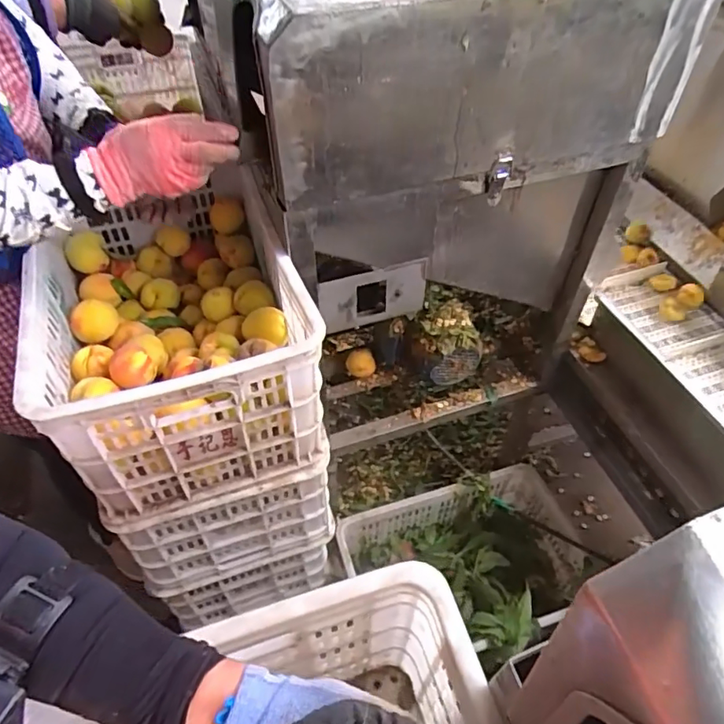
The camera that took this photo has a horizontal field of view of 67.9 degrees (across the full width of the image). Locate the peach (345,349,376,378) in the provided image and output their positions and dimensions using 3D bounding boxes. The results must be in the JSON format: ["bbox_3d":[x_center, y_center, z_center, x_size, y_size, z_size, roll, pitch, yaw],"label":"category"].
[{"bbox_3d":[-0.002,0.002,1.283,0.061,0.065,0.064,-22,54,-19],"label":"peach"}]

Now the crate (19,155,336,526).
[{"bbox_3d":[-0.292,-0.072,0.852,0.335,0.278,0.515,-16,52,-15],"label":"crate"}]

